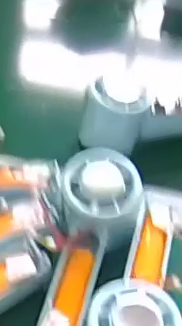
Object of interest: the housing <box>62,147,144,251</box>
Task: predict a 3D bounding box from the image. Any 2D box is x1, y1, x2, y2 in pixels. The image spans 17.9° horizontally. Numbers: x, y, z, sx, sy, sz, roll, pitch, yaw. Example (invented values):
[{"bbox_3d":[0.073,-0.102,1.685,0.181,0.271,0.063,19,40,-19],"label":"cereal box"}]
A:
[{"bbox_3d":[0.009,0.029,0.434,0.060,0.049,0.064,3,47,-3],"label":"housing"}]

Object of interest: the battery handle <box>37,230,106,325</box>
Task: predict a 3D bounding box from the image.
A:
[{"bbox_3d":[-0.014,0.087,0.390,0.027,0.020,0.097,13,47,6],"label":"battery handle"}]

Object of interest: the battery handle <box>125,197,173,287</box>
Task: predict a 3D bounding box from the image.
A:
[{"bbox_3d":[0.046,0.056,0.424,0.026,0.015,0.078,13,47,6],"label":"battery handle"}]

